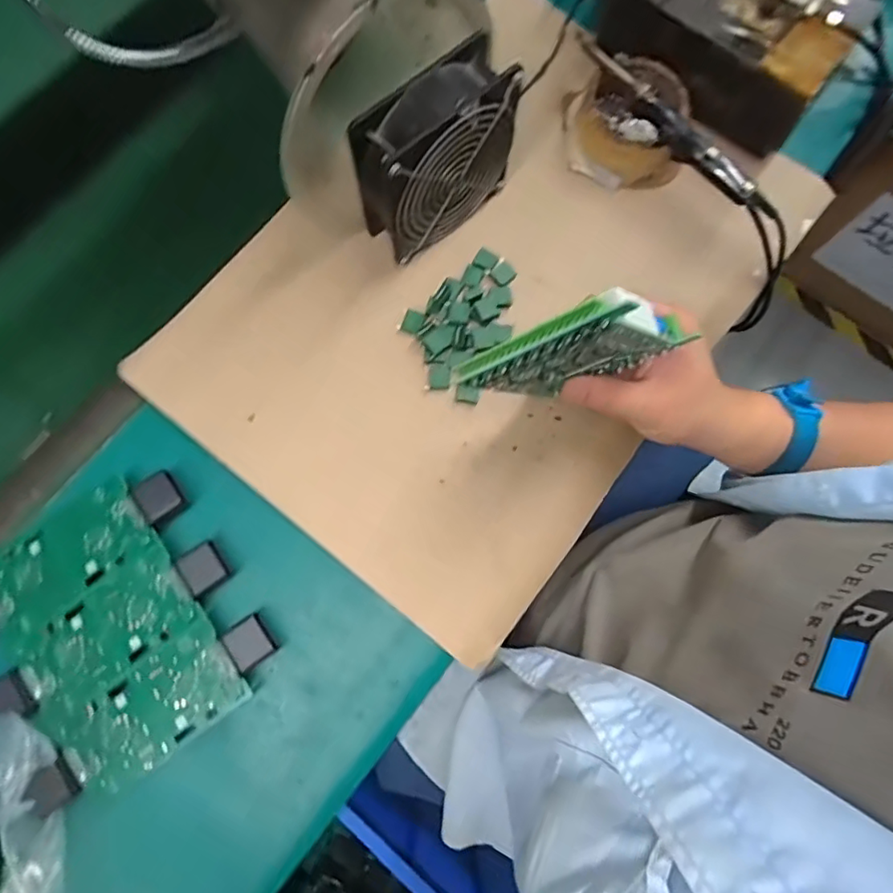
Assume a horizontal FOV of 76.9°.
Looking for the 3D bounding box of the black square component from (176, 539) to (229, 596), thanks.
[{"bbox_3d":[-0.170,0.084,0.391,0.027,0.007,0.031,-33,80,-8],"label":"black square component"}]

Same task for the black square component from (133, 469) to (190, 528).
[{"bbox_3d":[-0.205,0.036,0.402,0.028,0.008,0.033,-39,81,-8],"label":"black square component"}]

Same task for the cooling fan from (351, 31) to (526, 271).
[{"bbox_3d":[-0.007,-0.209,0.413,0.120,0.115,0.048,-38,81,-8],"label":"cooling fan"}]

